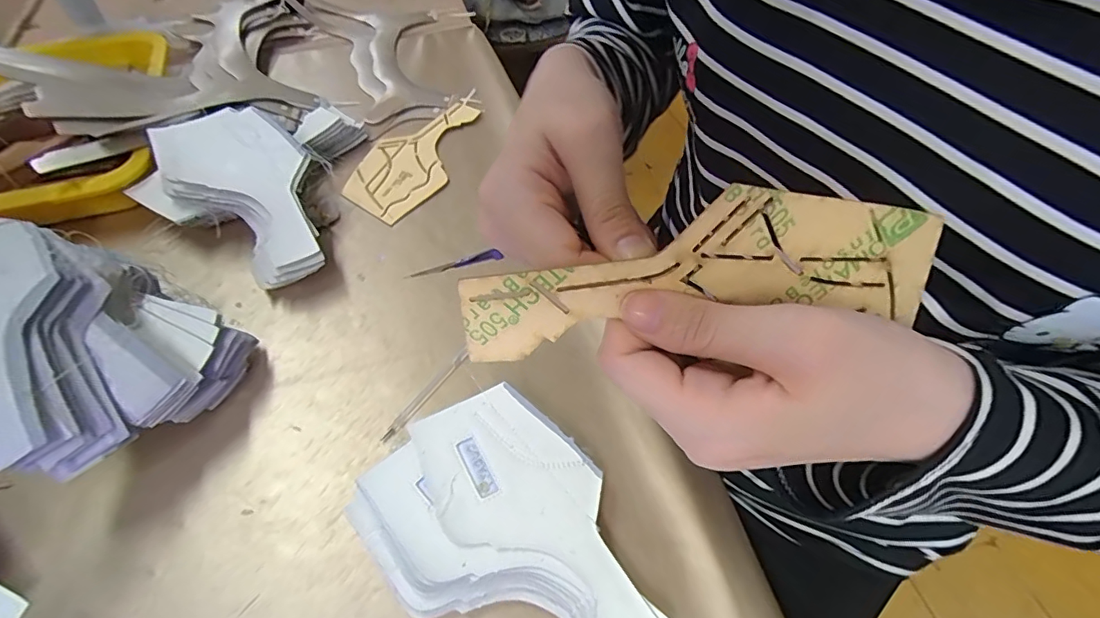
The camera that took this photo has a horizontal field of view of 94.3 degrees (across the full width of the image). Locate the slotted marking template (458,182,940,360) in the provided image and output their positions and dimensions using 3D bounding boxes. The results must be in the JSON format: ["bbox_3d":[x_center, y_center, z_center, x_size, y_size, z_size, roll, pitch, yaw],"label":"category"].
[{"bbox_3d":[0.052,-0.013,0.171,0.163,0.055,0.004,-4,35,-5],"label":"slotted marking template"}]

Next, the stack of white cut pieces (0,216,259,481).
[{"bbox_3d":[-0.287,0.018,0.308,0.163,0.099,0.112,28,59,17],"label":"stack of white cut pieces"}]

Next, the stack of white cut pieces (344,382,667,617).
[{"bbox_3d":[-0.017,0.126,0.276,0.167,0.028,0.115,38,62,23],"label":"stack of white cut pieces"}]

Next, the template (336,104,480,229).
[{"bbox_3d":[-0.123,-0.148,0.485,0.083,0.004,0.167,27,59,17],"label":"template"}]

